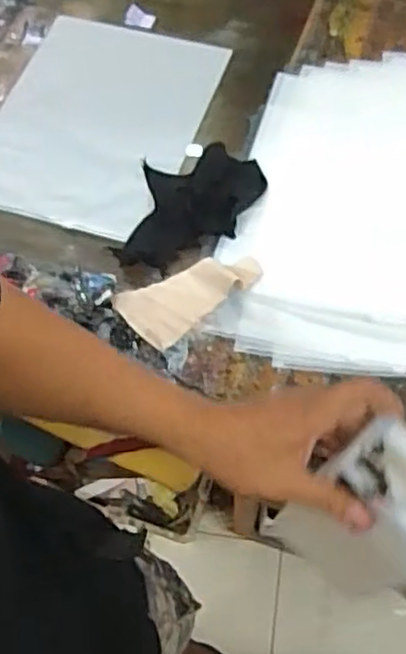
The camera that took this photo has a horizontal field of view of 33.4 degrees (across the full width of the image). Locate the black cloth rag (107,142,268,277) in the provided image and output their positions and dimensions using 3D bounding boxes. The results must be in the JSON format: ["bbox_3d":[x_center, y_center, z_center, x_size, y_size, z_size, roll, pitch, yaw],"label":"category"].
[{"bbox_3d":[-0.014,-0.141,0.802,0.146,0.041,0.161,11,62,9],"label":"black cloth rag"}]

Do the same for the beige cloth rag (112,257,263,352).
[{"bbox_3d":[-0.016,-0.043,0.761,0.154,0.023,0.080,-34,64,-15],"label":"beige cloth rag"}]

